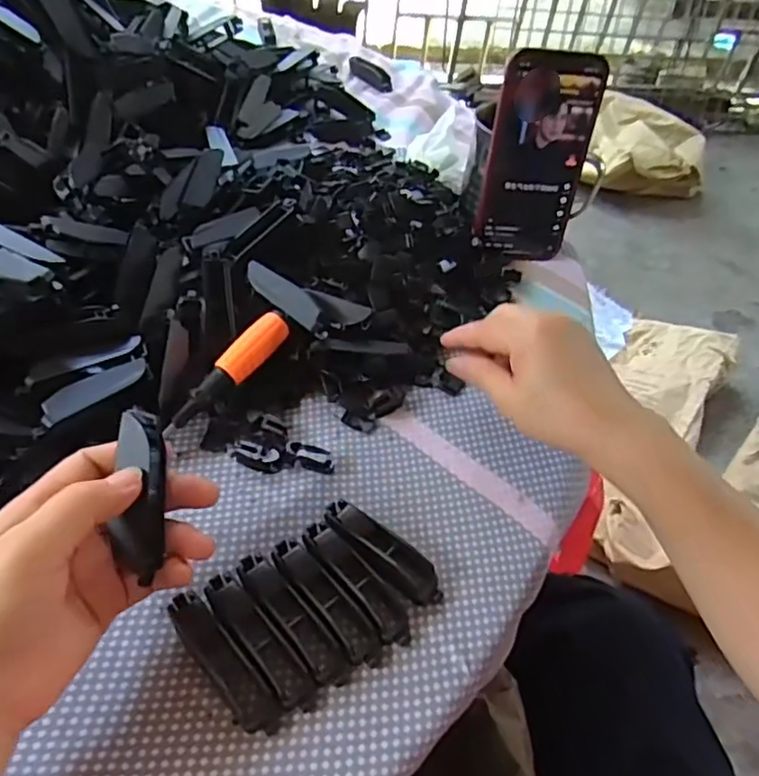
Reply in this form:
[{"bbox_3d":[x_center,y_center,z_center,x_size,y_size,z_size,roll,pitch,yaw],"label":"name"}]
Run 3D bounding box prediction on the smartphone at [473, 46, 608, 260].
[{"bbox_3d":[0.124,-0.178,0.494,0.079,0.157,0.019,3,35,-5],"label":"smartphone"}]

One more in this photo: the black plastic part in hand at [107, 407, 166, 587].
[{"bbox_3d":[-0.106,0.046,0.276,0.018,0.017,0.071,-2,87,-8],"label":"black plastic part in hand"}]

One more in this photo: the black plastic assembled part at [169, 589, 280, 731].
[{"bbox_3d":[-0.074,0.128,0.295,0.017,0.013,0.075,-33,60,-30],"label":"black plastic assembled part"}]

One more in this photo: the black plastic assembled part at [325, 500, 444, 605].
[{"bbox_3d":[0.001,0.087,0.334,0.075,0.014,0.021,32,53,20],"label":"black plastic assembled part"}]

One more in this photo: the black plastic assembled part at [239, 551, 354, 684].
[{"bbox_3d":[-0.044,0.113,0.308,0.020,0.020,0.076,-34,73,-30],"label":"black plastic assembled part"}]

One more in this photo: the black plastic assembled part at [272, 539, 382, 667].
[{"bbox_3d":[-0.027,0.107,0.316,0.017,0.019,0.075,-31,59,-29],"label":"black plastic assembled part"}]

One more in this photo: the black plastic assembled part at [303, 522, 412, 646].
[{"bbox_3d":[-0.010,0.099,0.322,0.024,0.018,0.074,-36,75,-31],"label":"black plastic assembled part"}]

